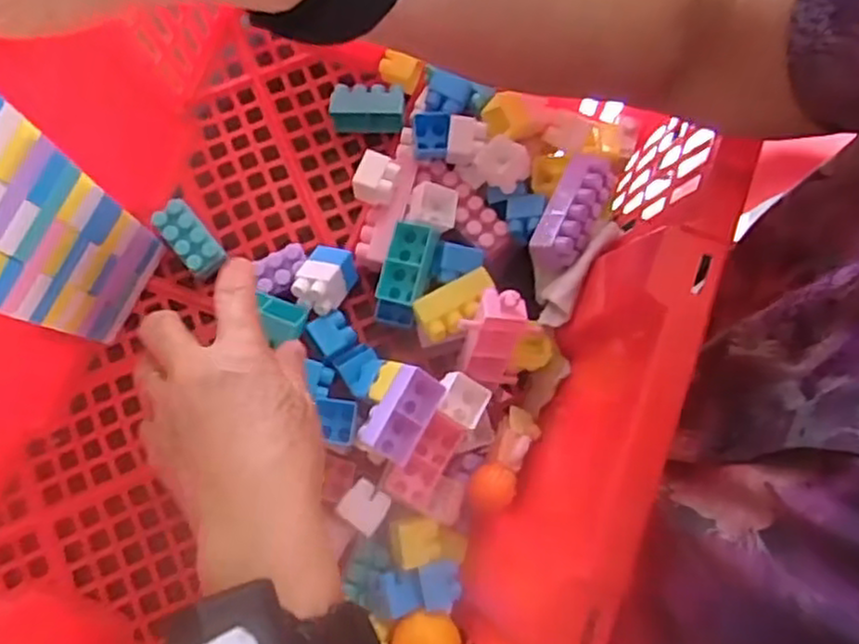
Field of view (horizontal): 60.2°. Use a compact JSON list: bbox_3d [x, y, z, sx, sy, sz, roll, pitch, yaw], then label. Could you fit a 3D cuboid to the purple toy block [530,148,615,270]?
[{"bbox_3d":[0.085,-0.067,0.429,0.029,0.022,0.074,26,79,5],"label":"purple toy block"}]

